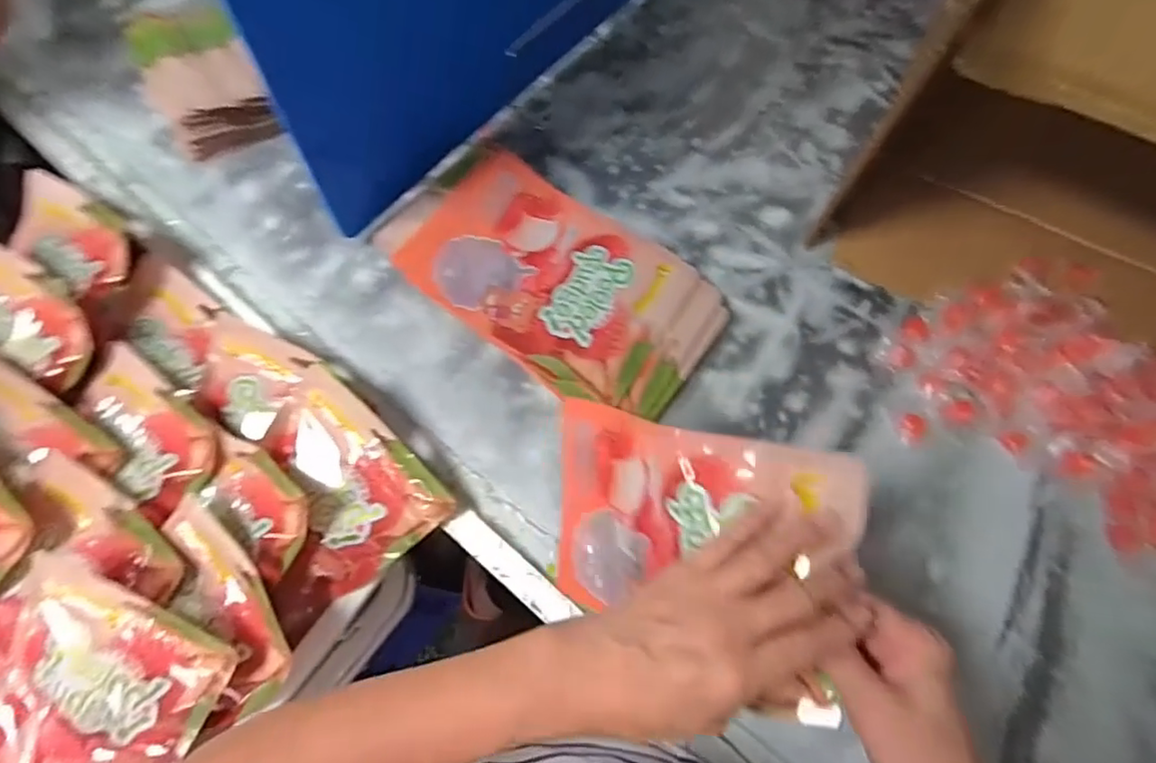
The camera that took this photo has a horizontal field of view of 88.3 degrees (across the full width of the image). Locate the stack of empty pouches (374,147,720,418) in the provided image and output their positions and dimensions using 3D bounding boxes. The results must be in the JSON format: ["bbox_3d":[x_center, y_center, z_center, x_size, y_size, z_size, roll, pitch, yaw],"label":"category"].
[{"bbox_3d":[-0.033,-0.097,0.543,0.315,0.039,0.161,34,71,10],"label":"stack of empty pouches"}]

